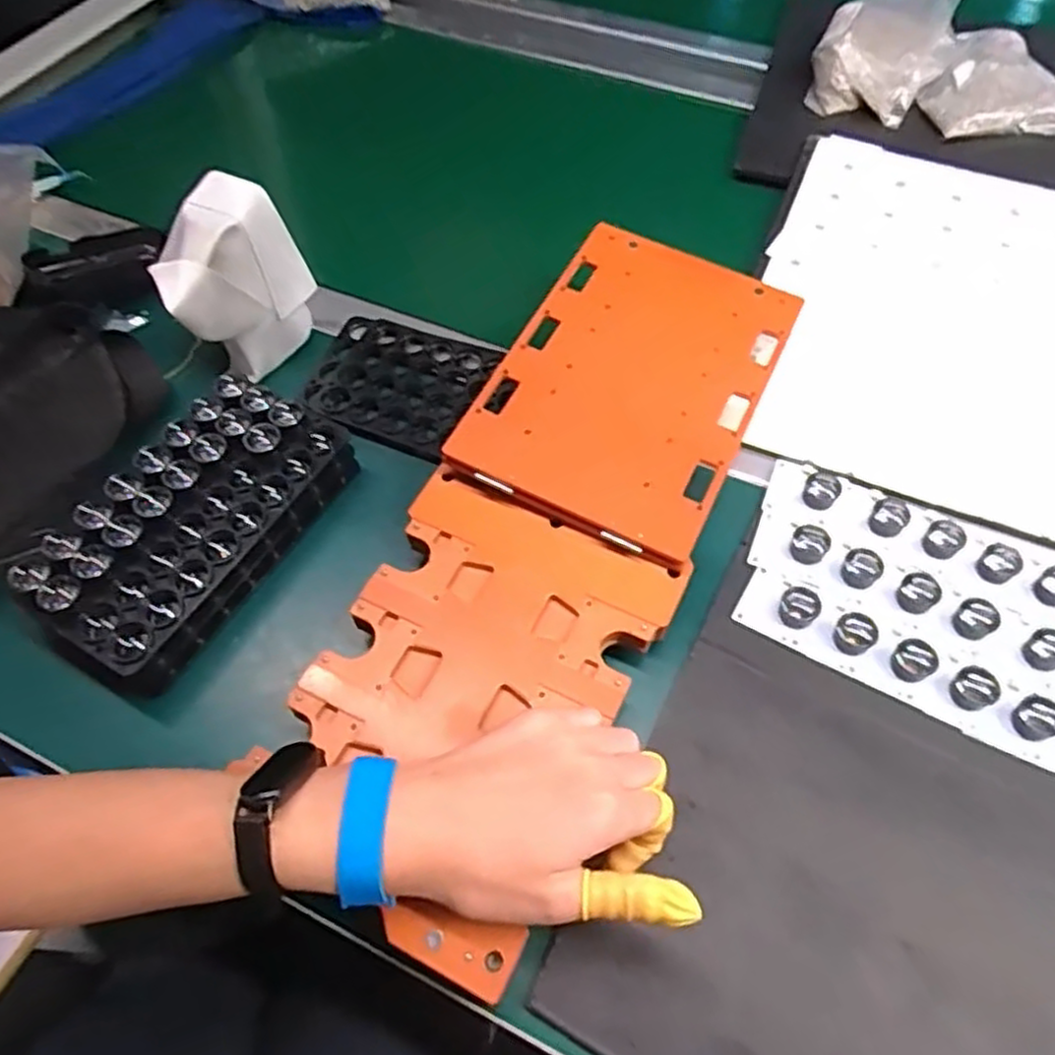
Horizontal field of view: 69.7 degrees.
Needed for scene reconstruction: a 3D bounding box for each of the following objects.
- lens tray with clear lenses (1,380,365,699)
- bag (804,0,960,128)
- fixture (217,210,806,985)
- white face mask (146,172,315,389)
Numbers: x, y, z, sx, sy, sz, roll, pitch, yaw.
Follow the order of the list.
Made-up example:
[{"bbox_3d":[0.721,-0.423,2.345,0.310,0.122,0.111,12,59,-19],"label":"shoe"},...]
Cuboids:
[{"bbox_3d":[-0.205,-0.002,0.470,0.099,0.053,0.198,29,64,17],"label":"lens tray with clear lenses"},{"bbox_3d":[0.342,-0.464,0.735,0.117,0.045,0.144,24,63,15],"label":"bag"},{"bbox_3d":[0.018,-0.004,0.447,0.157,0.024,0.449,25,67,14],"label":"fixture"},{"bbox_3d":[-0.203,-0.167,0.530,0.056,0.116,0.099,38,67,21],"label":"white face mask"}]

